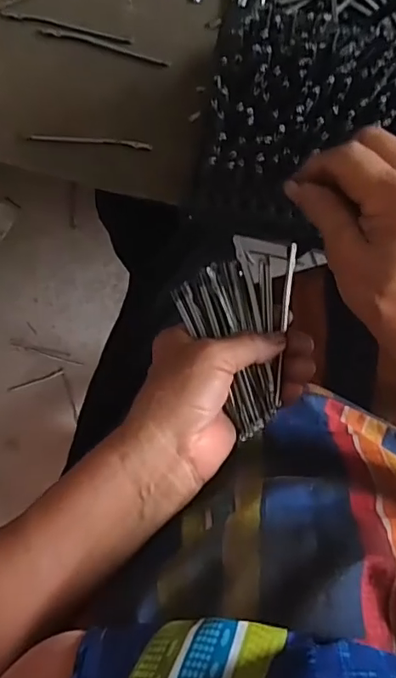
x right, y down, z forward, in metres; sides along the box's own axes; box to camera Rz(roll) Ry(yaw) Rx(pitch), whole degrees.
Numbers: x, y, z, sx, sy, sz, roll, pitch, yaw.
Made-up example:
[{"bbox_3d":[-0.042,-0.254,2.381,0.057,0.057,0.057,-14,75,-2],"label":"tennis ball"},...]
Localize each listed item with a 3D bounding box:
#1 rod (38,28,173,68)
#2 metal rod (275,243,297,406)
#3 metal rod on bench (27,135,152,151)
[{"bbox_3d":[-0.076,-0.240,0.440,0.107,0.004,0.006,14,93,-4],"label":"rod"},{"bbox_3d":[0.057,-0.010,0.348,0.005,0.006,0.107,7,84,-3],"label":"metal rod"},{"bbox_3d":[-0.089,-0.165,0.446,0.100,0.006,0.008,4,94,-3],"label":"metal rod on bench"}]

